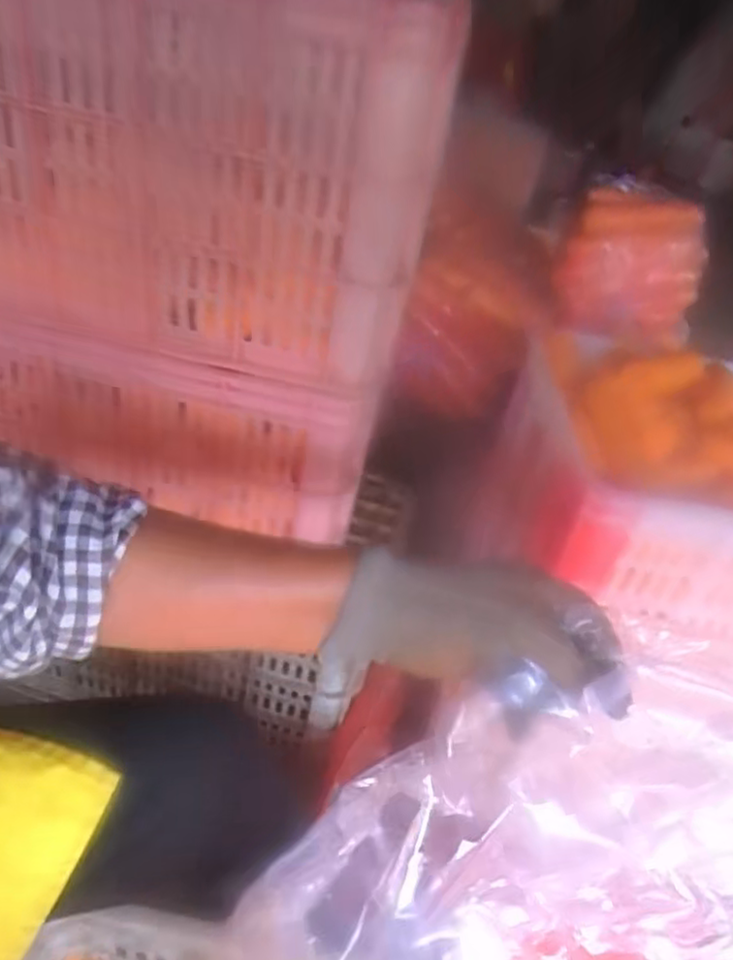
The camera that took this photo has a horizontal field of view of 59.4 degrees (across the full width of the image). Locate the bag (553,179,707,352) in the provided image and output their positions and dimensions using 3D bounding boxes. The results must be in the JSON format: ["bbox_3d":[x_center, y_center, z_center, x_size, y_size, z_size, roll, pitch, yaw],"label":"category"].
[{"bbox_3d":[0.421,-0.350,1.031,0.220,0.066,0.285,11,72,3],"label":"bag"}]

